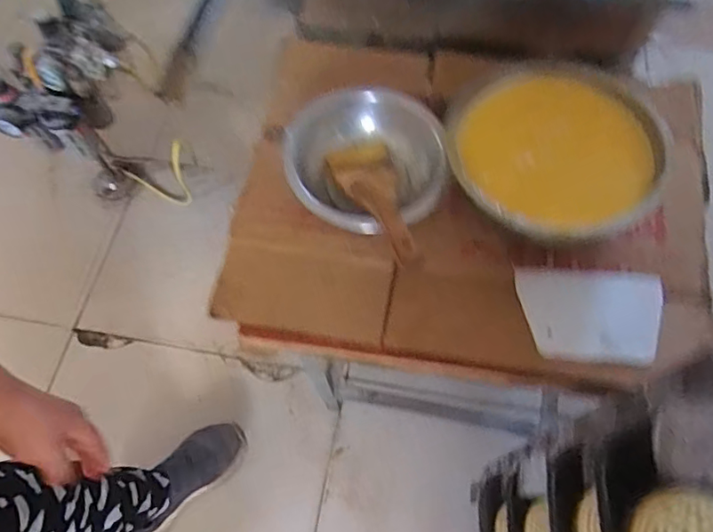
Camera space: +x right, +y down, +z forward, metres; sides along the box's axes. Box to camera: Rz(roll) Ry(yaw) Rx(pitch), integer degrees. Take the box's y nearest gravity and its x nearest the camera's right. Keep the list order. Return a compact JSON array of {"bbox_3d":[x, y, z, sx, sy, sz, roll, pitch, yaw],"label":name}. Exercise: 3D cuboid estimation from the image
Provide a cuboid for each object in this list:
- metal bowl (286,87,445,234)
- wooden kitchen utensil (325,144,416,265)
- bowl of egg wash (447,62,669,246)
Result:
[{"bbox_3d":[0.013,-0.118,0.619,0.178,0.048,0.174,-1,64,3],"label":"metal bowl"},{"bbox_3d":[0.025,-0.072,0.593,0.072,0.042,0.194,-17,40,-6],"label":"wooden kitchen utensil"},{"bbox_3d":[0.219,-0.128,0.606,0.205,0.064,0.222,-1,64,3],"label":"bowl of egg wash"}]

